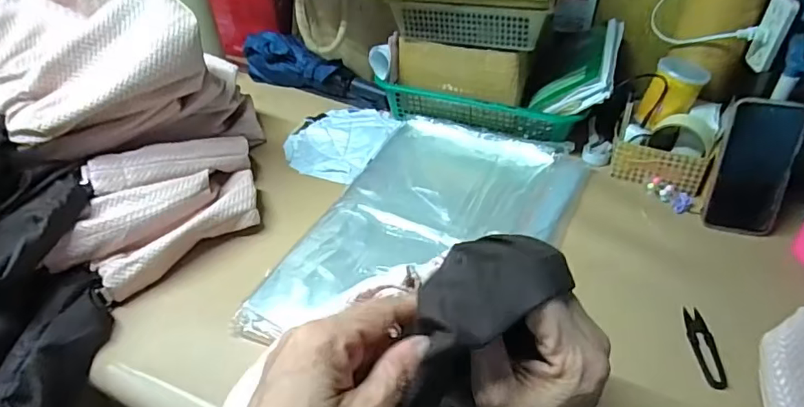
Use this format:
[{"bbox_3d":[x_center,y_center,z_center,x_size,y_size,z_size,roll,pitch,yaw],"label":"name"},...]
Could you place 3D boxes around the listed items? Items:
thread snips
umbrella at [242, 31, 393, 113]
[{"bbox_3d":[0.315,0.149,0.531,0.023,0.006,0.096,5,41,7],"label":"thread snips"},{"bbox_3d":[-0.155,-0.246,0.948,0.302,0.089,0.060,17,43,20],"label":"umbrella"}]

